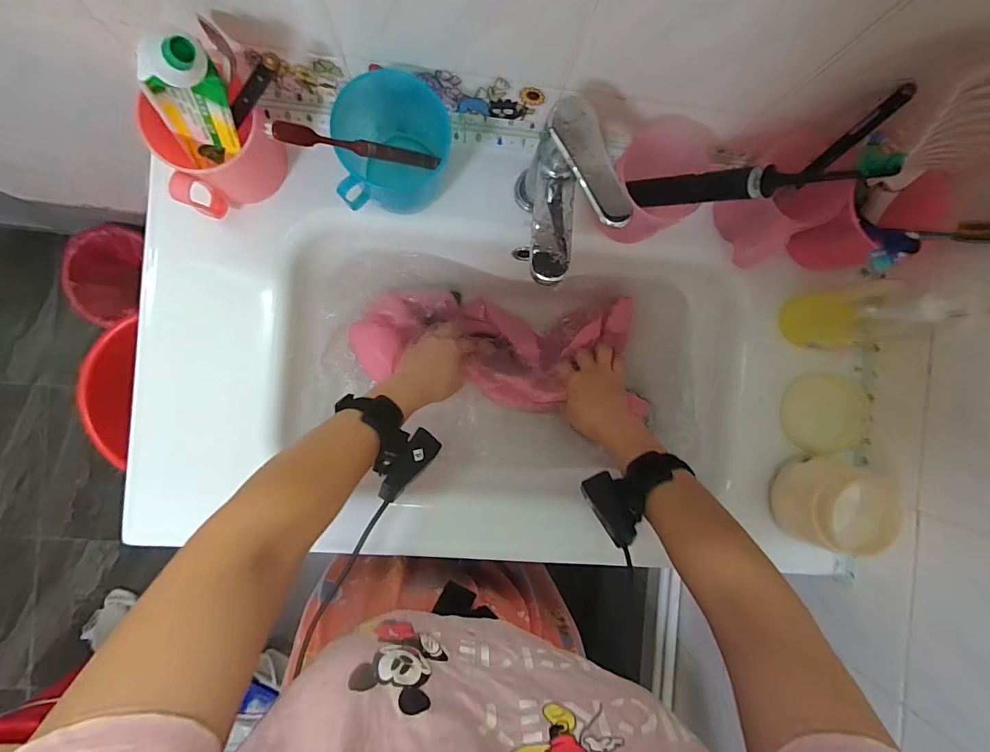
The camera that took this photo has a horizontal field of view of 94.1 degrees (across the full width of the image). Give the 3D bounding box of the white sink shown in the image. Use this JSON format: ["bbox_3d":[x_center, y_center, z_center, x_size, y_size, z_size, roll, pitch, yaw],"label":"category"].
[{"bbox_3d":[-0.021,-0.002,0.546,0.689,0.146,0.411,5,90,-5],"label":"white sink"}]

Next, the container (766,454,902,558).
[{"bbox_3d":[0.366,0.134,0.496,0.098,0.081,0.081,7,90,-5],"label":"container"}]

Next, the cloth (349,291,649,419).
[{"bbox_3d":[0.008,-0.034,0.572,0.345,0.058,0.136,6,90,-7],"label":"cloth"}]

